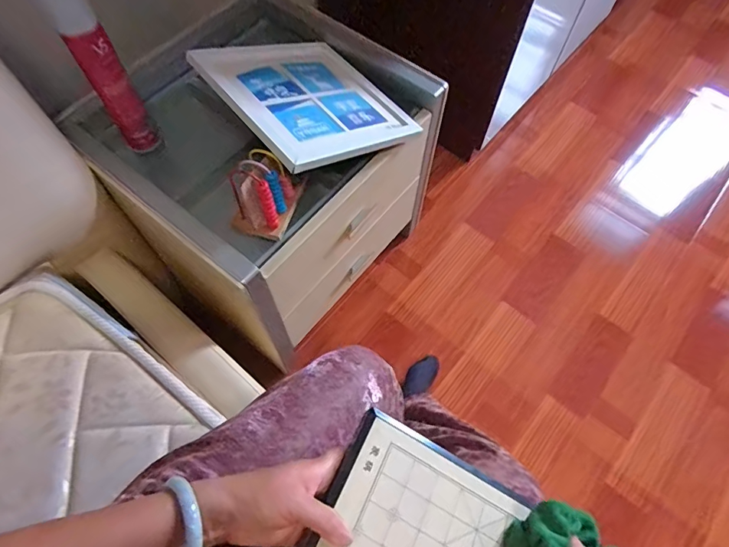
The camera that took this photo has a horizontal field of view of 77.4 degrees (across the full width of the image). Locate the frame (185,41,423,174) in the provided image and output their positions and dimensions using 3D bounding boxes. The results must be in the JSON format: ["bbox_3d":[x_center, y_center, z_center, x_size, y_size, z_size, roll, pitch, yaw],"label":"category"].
[{"bbox_3d":[-0.099,-0.291,0.733,0.295,0.024,0.289,-28,68,-38],"label":"frame"}]

